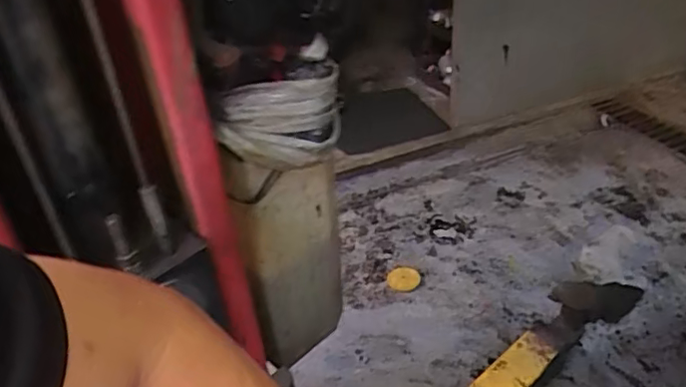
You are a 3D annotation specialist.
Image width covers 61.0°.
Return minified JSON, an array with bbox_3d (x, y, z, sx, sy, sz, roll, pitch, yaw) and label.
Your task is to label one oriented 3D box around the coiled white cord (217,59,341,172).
[{"bbox_3d":[-0.080,-0.096,0.747,0.159,0.117,0.058,-10,35,-7],"label":"coiled white cord"}]

